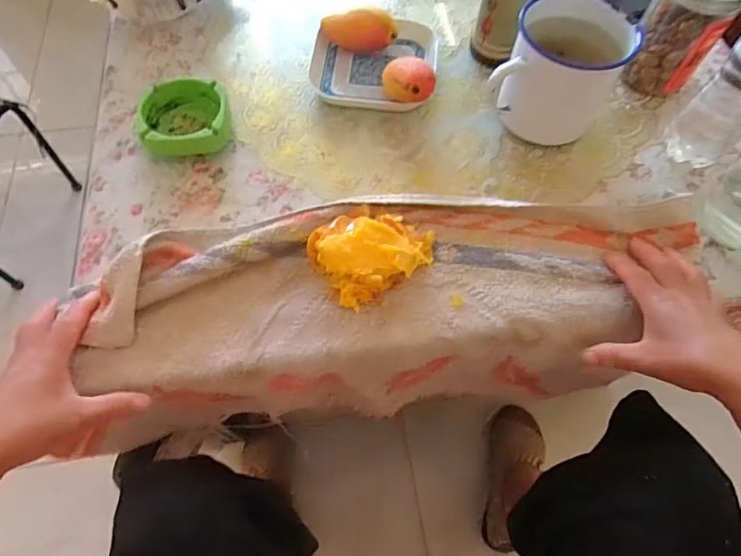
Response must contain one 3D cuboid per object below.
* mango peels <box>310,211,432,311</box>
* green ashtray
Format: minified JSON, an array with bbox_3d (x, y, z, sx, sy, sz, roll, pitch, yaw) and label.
[{"bbox_3d":[0.002,-0.030,0.447,0.106,0.027,0.086,-30,68,-17],"label":"mango peels"},{"bbox_3d":[-0.201,-0.173,0.519,0.096,0.036,0.092,-9,63,-8],"label":"green ashtray"}]

